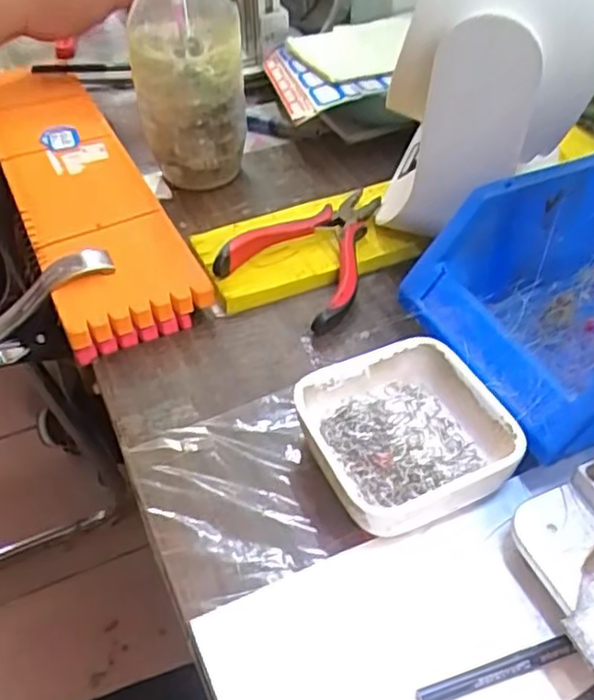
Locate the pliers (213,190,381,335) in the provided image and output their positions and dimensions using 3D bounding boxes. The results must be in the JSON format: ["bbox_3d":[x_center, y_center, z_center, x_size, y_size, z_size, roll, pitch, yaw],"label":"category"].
[{"bbox_3d":[-0.001,-0.057,0.411,0.079,0.025,0.110,9,46,11],"label":"pliers"}]

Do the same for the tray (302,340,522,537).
[{"bbox_3d":[0.047,0.040,0.314,0.082,0.031,0.082,-17,47,-14],"label":"tray"}]

